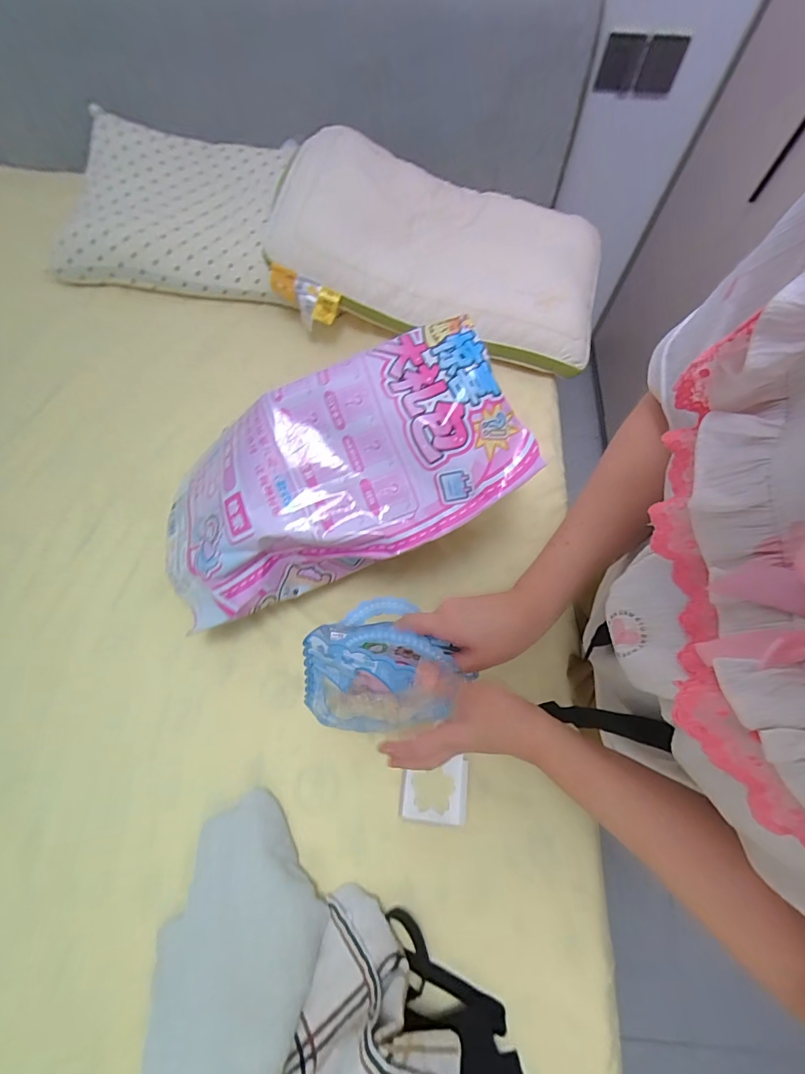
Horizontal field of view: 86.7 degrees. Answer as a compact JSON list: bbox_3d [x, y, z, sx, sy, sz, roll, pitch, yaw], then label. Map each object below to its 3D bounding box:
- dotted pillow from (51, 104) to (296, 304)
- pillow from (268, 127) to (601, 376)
[{"bbox_3d":[-0.503,-0.735,0.972,0.479,0.143,0.369,5,66,1],"label":"dotted pillow"},{"bbox_3d":[0.097,-0.614,0.885,0.649,0.153,0.389,12,67,4],"label":"pillow"}]

